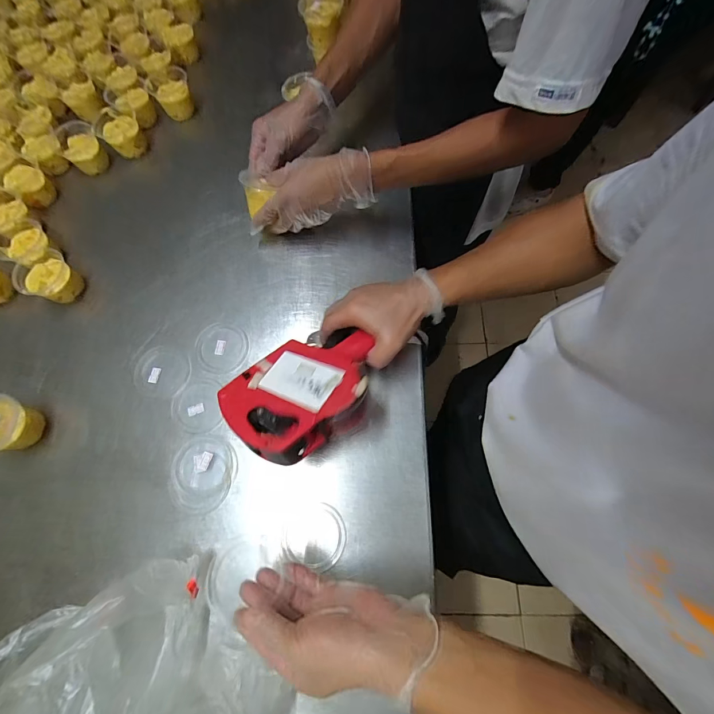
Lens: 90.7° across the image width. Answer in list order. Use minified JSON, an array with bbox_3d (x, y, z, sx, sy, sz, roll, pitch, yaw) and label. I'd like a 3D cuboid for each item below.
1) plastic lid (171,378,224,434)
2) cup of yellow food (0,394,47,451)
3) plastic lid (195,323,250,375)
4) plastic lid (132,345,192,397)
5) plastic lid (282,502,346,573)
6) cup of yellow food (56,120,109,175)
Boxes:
[{"bbox_3d":[-0.210,0.063,0.460,0.064,0.004,0.068,-1,71,2],"label":"plastic lid"},{"bbox_3d":[-0.444,0.088,0.450,0.068,0.056,0.071,-1,71,2],"label":"cup of yellow food"},{"bbox_3d":[-0.185,-0.013,0.481,0.068,0.004,0.072,-1,71,2],"label":"plastic lid"},{"bbox_3d":[-0.264,0.019,0.478,0.082,0.007,0.068,12,72,6],"label":"plastic lid"},{"bbox_3d":[-0.049,0.204,0.407,0.070,0.006,0.065,-1,71,2],"label":"plastic lid"},{"bbox_3d":[-0.466,-0.357,0.601,0.063,0.050,0.068,-1,71,2],"label":"cup of yellow food"}]

